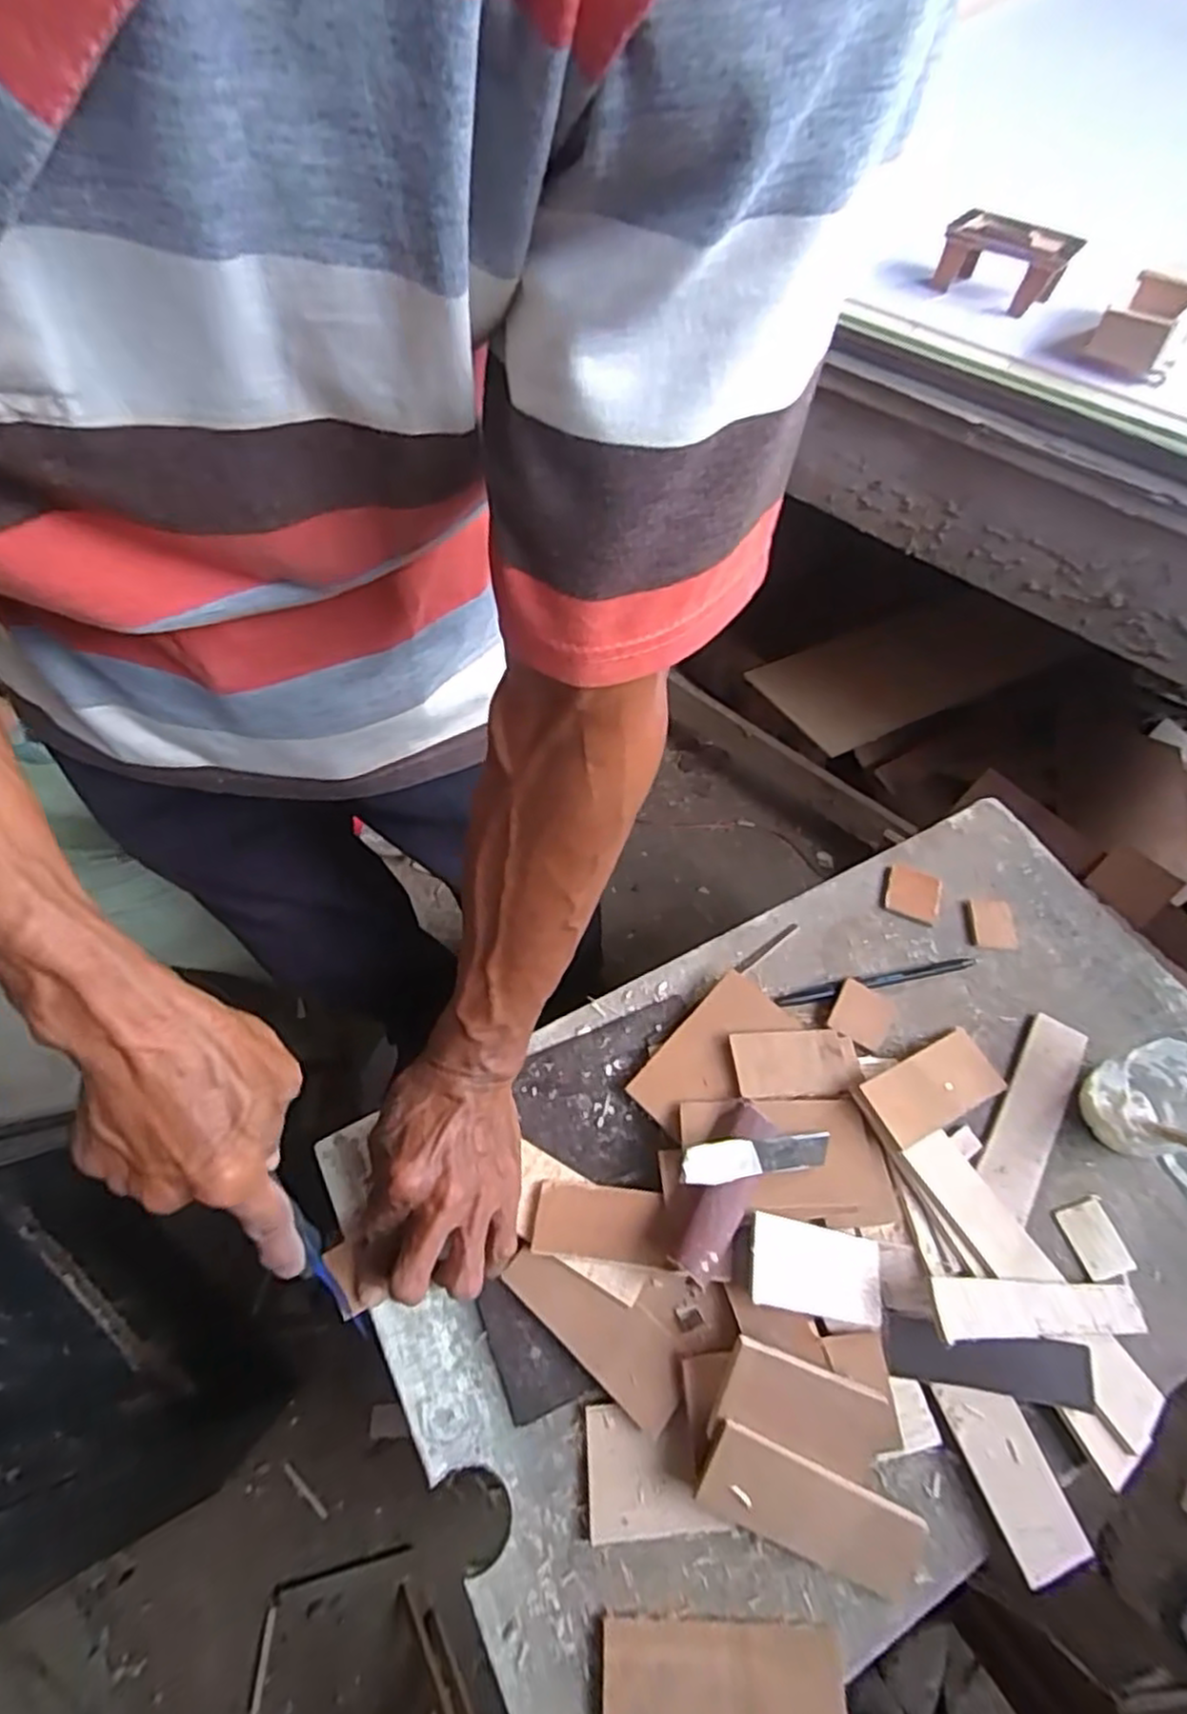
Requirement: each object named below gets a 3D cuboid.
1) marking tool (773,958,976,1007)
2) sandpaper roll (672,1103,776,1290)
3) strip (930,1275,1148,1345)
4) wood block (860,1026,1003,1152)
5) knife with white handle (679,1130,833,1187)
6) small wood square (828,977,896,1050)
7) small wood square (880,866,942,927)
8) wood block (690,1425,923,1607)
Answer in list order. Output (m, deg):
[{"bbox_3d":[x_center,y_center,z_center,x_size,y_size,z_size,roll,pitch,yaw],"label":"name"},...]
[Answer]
[{"bbox_3d":[0.200,0.087,0.525,0.147,0.007,0.010,-10,60,-7],"label":"marking tool"},{"bbox_3d":[0.075,0.186,0.415,0.026,0.016,0.097,29,63,15],"label":"sandpaper roll"},{"bbox_3d":[0.247,0.248,0.412,0.138,0.012,0.029,9,58,-16],"label":"strip"},{"bbox_3d":[0.211,0.143,0.466,0.101,0.009,0.044,-16,60,-30],"label":"wood block"},{"bbox_3d":[0.093,0.170,0.423,0.092,0.005,0.021,0,58,-18],"label":"knife with white handle"},{"bbox_3d":[0.185,0.109,0.512,0.040,0.007,0.041,32,60,0],"label":"small wood square"},{"bbox_3d":[0.238,0.028,0.559,0.041,0.007,0.039,15,60,8],"label":"small wood square"},{"bbox_3d":[0.107,0.320,0.365,0.113,0.007,0.042,25,89,1],"label":"wood block"}]

